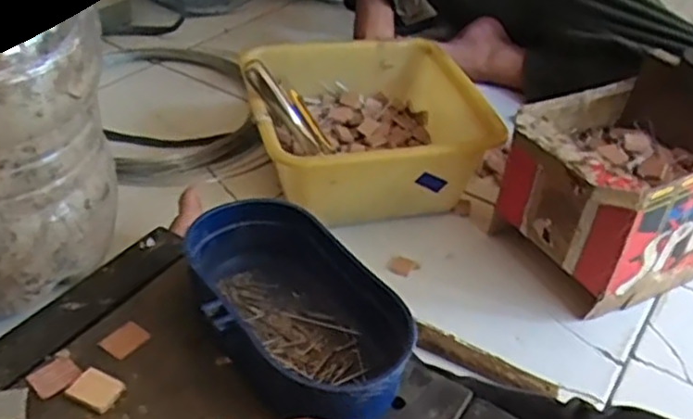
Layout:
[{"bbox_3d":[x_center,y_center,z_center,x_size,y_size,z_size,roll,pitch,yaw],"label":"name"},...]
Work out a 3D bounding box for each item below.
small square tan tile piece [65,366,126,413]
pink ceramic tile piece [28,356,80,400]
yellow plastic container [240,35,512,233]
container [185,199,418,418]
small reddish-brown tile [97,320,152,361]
[{"bbox_3d":[-0.133,0.095,0.374,0.025,0.004,0.022,21,40,18],"label":"small square tan tile piece"},{"bbox_3d":[-0.158,0.090,0.380,0.024,0.004,0.023,-28,50,-36],"label":"pink ceramic tile piece"},{"bbox_3d":[0.017,-0.098,0.862,0.262,0.132,0.265,-4,39,-13],"label":"yellow plastic container"},{"bbox_3d":[-0.034,0.058,0.400,0.092,0.050,0.159,-22,46,-31],"label":"container"},{"bbox_3d":[-0.128,0.075,0.407,0.021,0.004,0.024,31,44,28],"label":"small reddish-brown tile"}]

